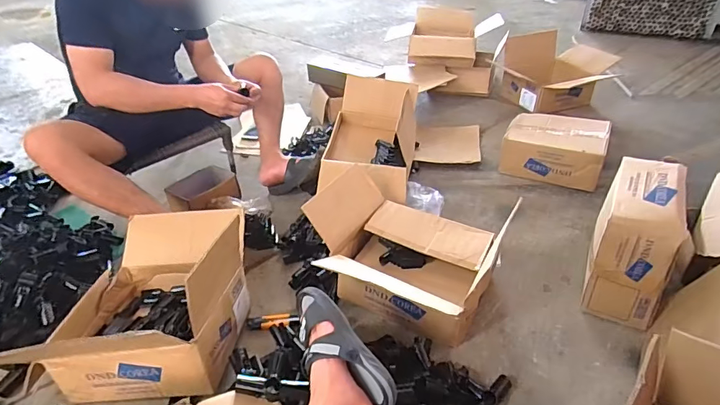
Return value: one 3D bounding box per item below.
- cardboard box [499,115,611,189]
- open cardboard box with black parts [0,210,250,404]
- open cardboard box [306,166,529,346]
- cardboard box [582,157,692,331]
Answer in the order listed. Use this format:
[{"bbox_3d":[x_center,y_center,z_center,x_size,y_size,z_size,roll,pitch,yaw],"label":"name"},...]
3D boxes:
[{"bbox_3d":[0.715,-0.199,1.598,0.337,0.147,0.302,15,39,24],"label":"cardboard box"},{"bbox_3d":[-0.453,0.185,0.968,0.357,0.232,0.429,-3,35,0],"label":"open cardboard box with black parts"},{"bbox_3d":[0.097,0.123,1.060,0.416,0.238,0.370,16,39,25],"label":"open cardboard box"},{"bbox_3d":[0.666,0.087,1.061,0.156,0.283,0.327,16,39,24],"label":"cardboard box"}]

